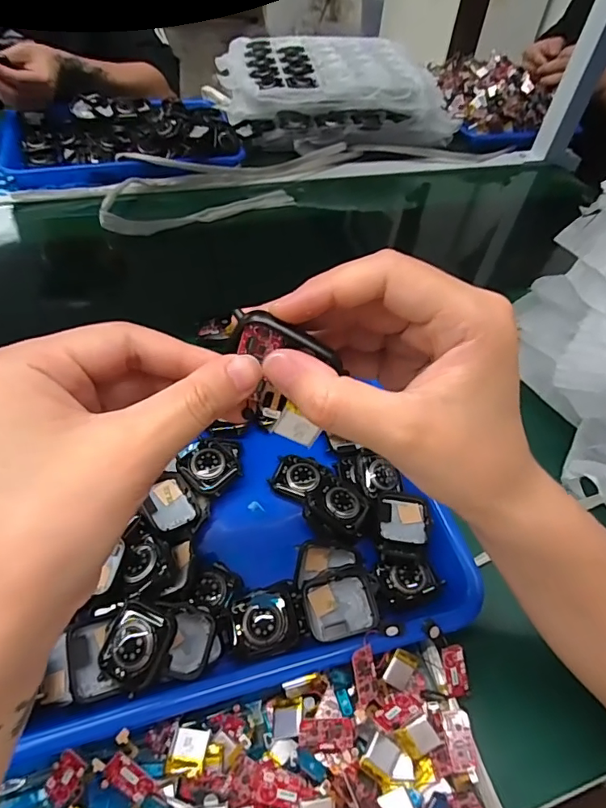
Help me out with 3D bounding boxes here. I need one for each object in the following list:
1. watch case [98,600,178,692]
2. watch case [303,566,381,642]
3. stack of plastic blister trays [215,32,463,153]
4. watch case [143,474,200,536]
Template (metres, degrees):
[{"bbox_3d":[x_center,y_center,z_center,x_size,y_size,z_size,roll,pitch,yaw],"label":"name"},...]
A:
[{"bbox_3d":[-0.092,0.133,0.268,0.036,0.012,0.042,18,78,13],"label":"watch case"},{"bbox_3d":[0.023,0.122,0.295,0.044,0.012,0.036,-8,51,-12],"label":"watch case"},{"bbox_3d":[0.047,-0.508,0.780,0.350,0.081,0.272,-8,51,-12],"label":"stack of plastic blister trays"},{"bbox_3d":[-0.091,0.070,0.333,0.036,0.011,0.044,-24,61,-39],"label":"watch case"}]

